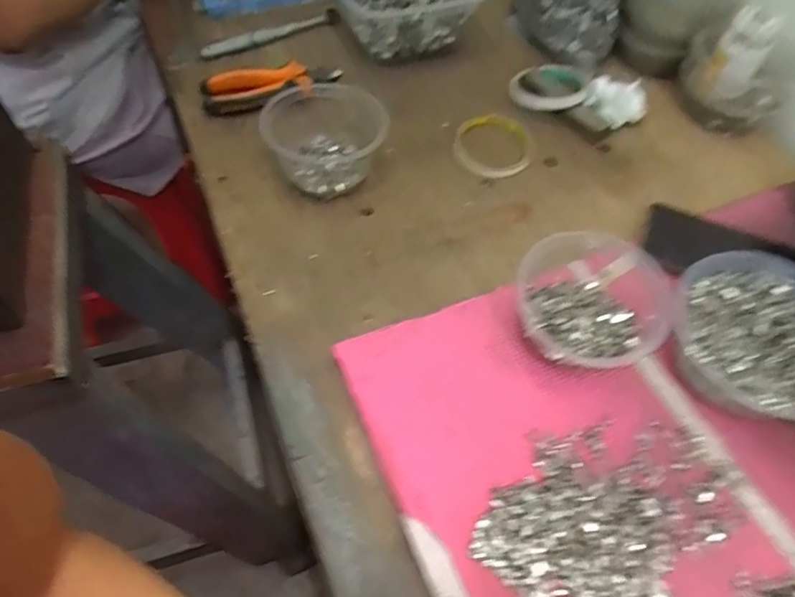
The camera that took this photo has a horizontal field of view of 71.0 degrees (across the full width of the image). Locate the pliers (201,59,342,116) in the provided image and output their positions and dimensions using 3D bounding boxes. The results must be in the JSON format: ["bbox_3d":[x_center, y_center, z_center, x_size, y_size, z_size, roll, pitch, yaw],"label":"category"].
[{"bbox_3d":[-0.139,-0.237,0.616,0.149,0.030,0.038,-14,59,-12],"label":"pliers"}]

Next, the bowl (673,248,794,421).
[{"bbox_3d":[0.278,0.031,0.429,0.128,0.052,0.131,1,57,-2],"label":"bowl"}]

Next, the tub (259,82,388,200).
[{"bbox_3d":[-0.067,-0.157,0.547,0.112,0.062,0.106,1,57,-2],"label":"tub"}]

